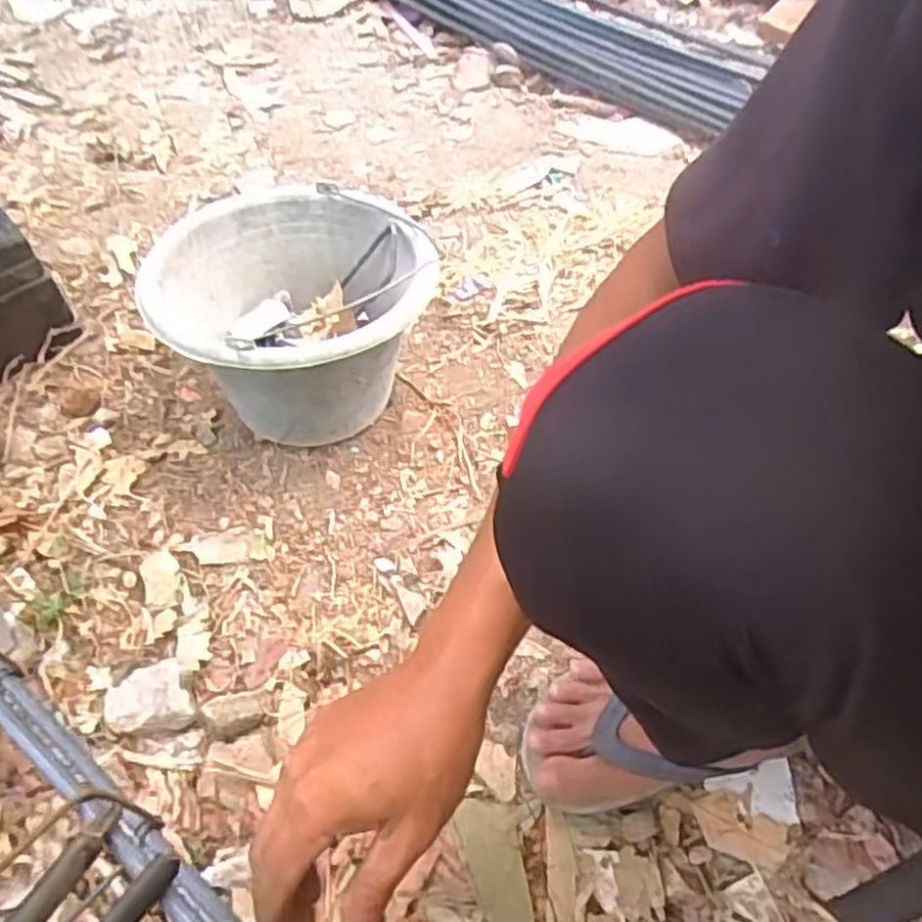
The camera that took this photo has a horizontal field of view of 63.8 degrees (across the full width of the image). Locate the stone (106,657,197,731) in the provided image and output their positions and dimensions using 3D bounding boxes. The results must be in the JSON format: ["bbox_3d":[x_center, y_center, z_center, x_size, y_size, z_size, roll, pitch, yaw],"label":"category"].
[{"bbox_3d":[-0.242,0.184,0.575,0.066,0.026,0.050,-11,54,-5],"label":"stone"}]

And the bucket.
[{"bbox_3d":[-0.150,-0.118,0.696,0.231,0.175,0.225,-1,54,2],"label":"bucket"}]

